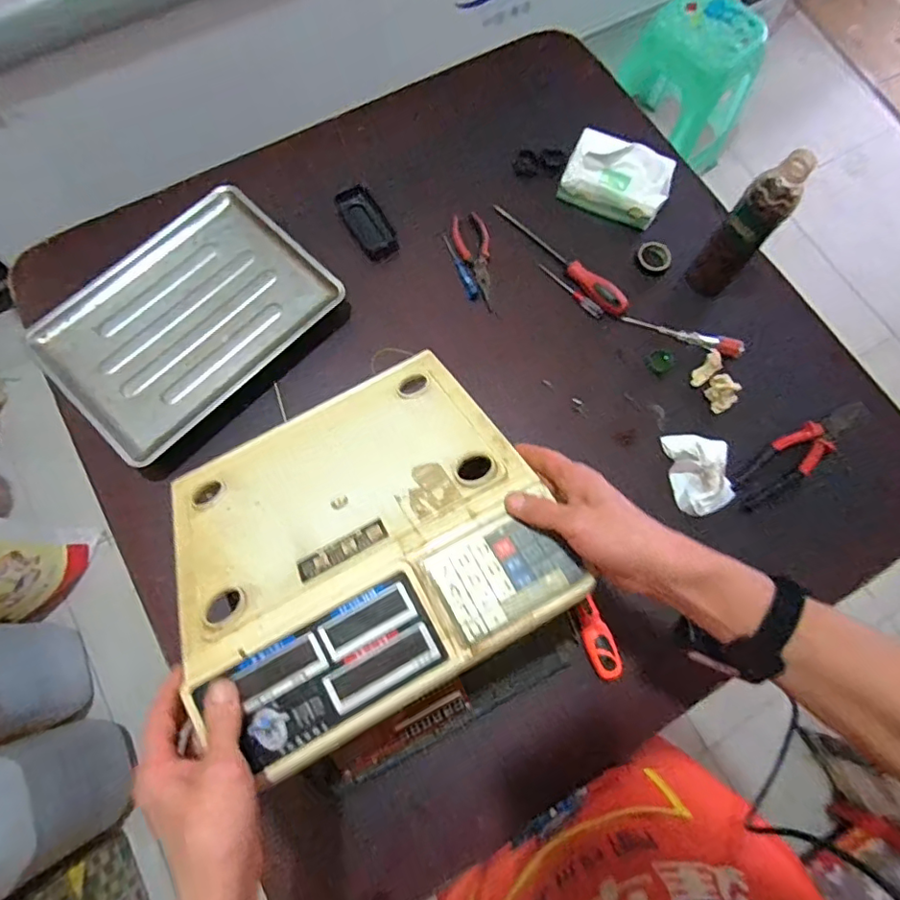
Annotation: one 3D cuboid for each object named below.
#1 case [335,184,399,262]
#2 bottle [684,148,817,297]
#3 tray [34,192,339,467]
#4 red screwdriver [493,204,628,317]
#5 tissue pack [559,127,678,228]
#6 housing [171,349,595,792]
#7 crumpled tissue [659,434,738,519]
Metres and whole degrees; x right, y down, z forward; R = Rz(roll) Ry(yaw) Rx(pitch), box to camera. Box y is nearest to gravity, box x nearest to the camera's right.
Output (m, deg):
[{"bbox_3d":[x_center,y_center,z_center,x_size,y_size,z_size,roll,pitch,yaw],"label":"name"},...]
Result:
[{"bbox_3d":[-0.117,-0.326,0.771,0.055,0.019,0.114,-31,77,-10],"label":"case"},{"bbox_3d":[0.363,-0.270,0.670,0.057,0.192,0.048,36,76,8],"label":"bottle"},{"bbox_3d":[-0.339,-0.171,0.702,0.255,0.041,0.334,44,77,10],"label":"tray"},{"bbox_3d":[0.157,-0.276,0.761,0.026,0.027,0.242,-38,78,-12],"label":"red screwdriver"},{"bbox_3d":[0.241,-0.393,0.777,0.148,0.068,0.089,21,74,4],"label":"tissue pack"},{"bbox_3d":[-0.087,0.078,0.520,0.321,0.090,0.328,-28,46,-8],"label":"housing"},{"bbox_3d":[0.318,0.028,0.683,0.075,0.023,0.104,-6,74,-4],"label":"crumpled tissue"}]

